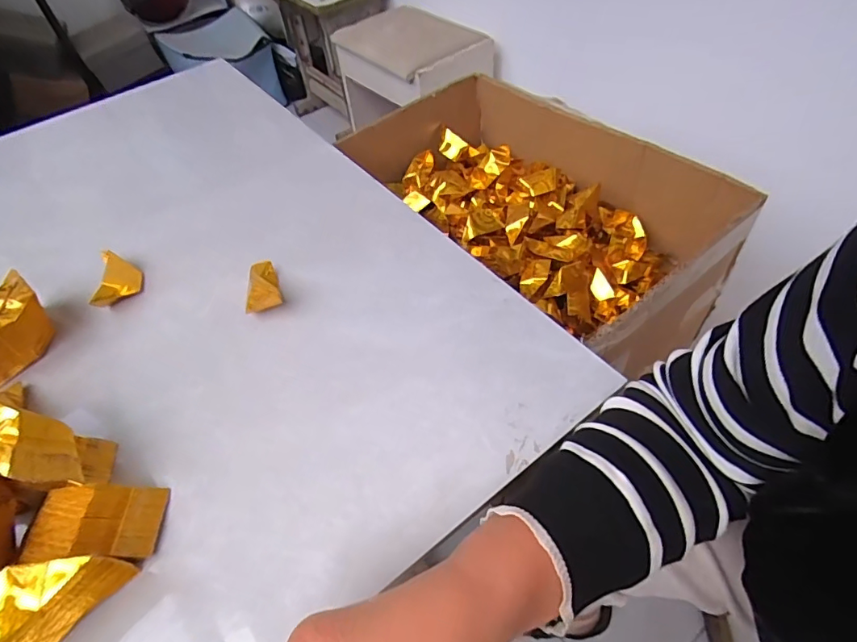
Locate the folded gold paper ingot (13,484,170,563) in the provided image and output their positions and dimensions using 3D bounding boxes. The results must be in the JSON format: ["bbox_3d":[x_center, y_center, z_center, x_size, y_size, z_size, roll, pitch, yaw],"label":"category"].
[{"bbox_3d":[-0.208,0.129,0.308,0.066,0.035,0.044,-10,52,-3],"label":"folded gold paper ingot"}]

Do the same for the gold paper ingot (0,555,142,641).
[{"bbox_3d":[-0.221,0.164,0.272,0.034,0.053,0.089,32,61,26],"label":"gold paper ingot"}]

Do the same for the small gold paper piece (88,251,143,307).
[{"bbox_3d":[-0.285,-0.035,0.448,0.028,0.026,0.059,-9,52,-2],"label":"small gold paper piece"}]

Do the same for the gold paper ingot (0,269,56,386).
[{"bbox_3d":[-0.342,0.009,0.401,0.031,0.053,0.081,-5,52,1],"label":"gold paper ingot"}]

